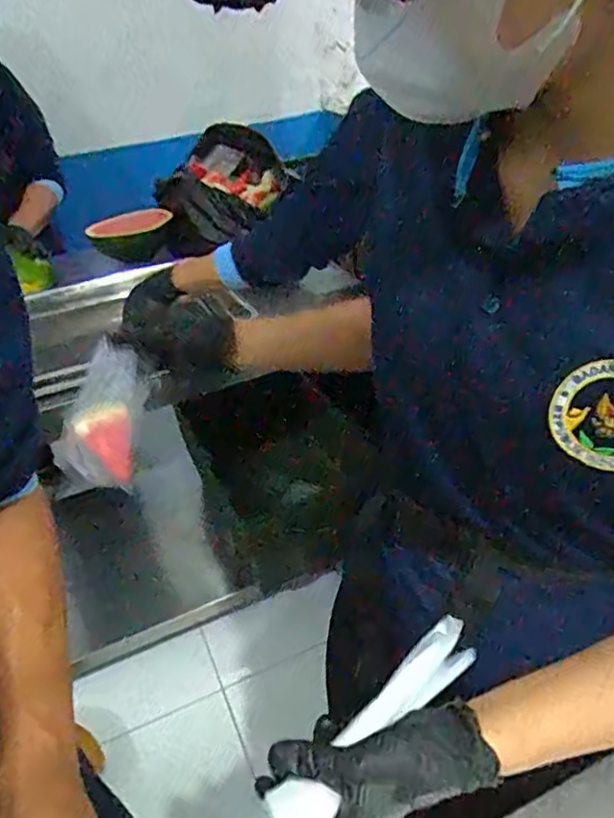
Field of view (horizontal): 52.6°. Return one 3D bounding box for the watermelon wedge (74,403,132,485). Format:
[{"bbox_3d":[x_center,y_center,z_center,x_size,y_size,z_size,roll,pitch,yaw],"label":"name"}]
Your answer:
[{"bbox_3d":[-0.223,0.037,0.702,0.056,0.103,0.028,-23,35,-20],"label":"watermelon wedge"}]

